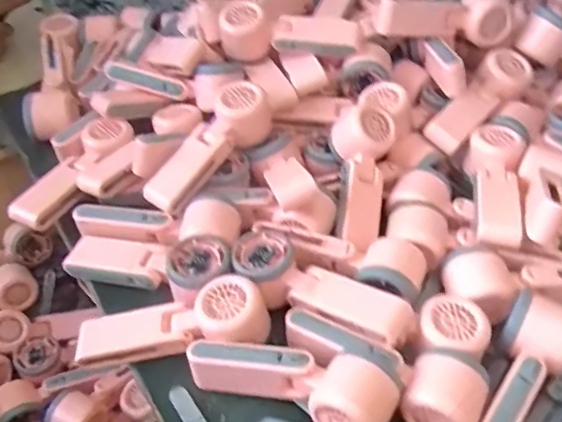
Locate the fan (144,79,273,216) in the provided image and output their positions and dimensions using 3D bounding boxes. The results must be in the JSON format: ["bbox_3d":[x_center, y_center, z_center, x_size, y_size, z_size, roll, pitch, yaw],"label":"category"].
[{"bbox_3d":[-0.075,-0.066,0.603,0.048,0.054,0.164,35,78,29],"label":"fan"}]

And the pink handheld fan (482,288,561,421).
[{"bbox_3d":[0.186,0.138,0.456,0.055,0.049,0.157,31,52,26],"label":"pink handheld fan"}]

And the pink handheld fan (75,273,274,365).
[{"bbox_3d":[-0.096,0.103,0.499,0.171,0.047,0.055,-13,45,5],"label":"pink handheld fan"}]

